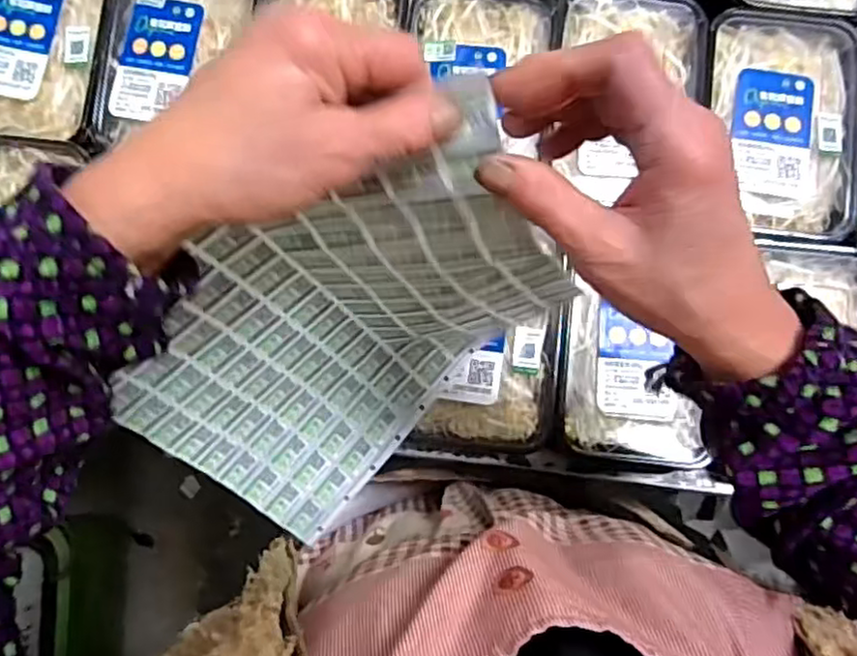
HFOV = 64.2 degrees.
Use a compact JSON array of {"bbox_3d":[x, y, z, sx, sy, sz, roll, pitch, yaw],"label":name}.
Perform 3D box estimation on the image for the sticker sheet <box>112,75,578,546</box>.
[{"bbox_3d":[-0.057,0.012,0.390,0.231,0.243,0.137,-39,84,-4],"label":"sticker sheet"}]

